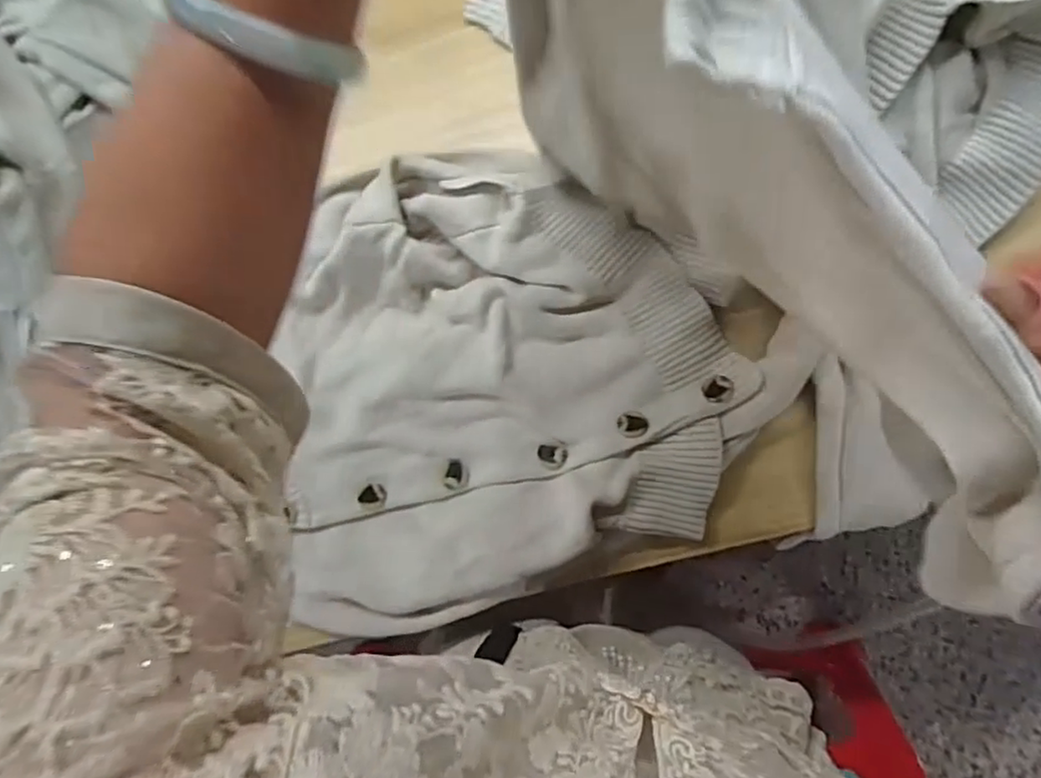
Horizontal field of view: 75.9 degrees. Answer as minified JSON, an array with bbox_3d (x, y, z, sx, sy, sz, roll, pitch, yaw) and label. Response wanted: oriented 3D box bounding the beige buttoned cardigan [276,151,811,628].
[{"bbox_3d":[-0.020,-0.020,0.605,0.441,0.055,0.400,-17,84,8],"label":"beige buttoned cardigan"}]

